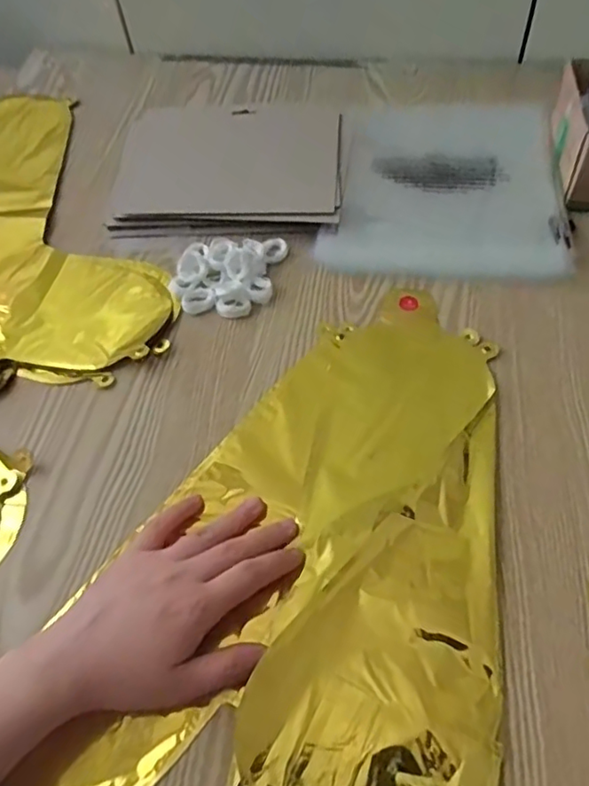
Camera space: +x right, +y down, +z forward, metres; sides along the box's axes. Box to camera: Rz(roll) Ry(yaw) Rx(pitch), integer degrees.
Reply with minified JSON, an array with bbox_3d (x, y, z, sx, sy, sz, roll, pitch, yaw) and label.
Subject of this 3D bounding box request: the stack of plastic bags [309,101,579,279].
[{"bbox_3d":[0.141,-0.208,0.553,0.202,0.015,0.255,6,56,8],"label":"stack of plastic bags"}]

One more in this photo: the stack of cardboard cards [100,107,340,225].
[{"bbox_3d":[-0.067,-0.234,0.583,0.224,0.017,0.202,1,56,5],"label":"stack of cardboard cards"}]

